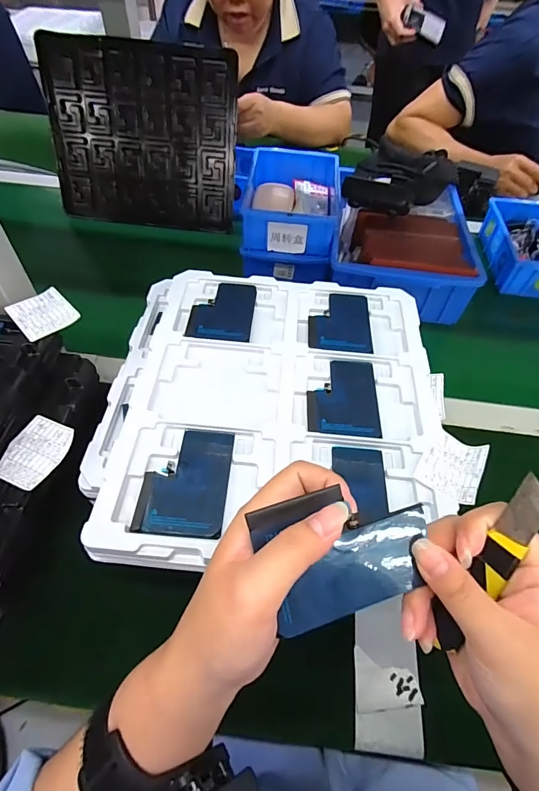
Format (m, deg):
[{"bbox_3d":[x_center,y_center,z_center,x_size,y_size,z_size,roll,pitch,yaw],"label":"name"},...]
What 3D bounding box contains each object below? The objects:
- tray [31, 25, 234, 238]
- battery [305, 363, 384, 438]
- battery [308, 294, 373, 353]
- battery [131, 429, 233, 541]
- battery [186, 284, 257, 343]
[{"bbox_3d":[-0.206,-0.410,0.643,0.298,0.251,0.017,6,35,0],"label":"tray"},{"bbox_3d":[0.071,0.001,0.381,0.068,0.005,0.088,3,53,-1],"label":"battery"},{"bbox_3d":[0.078,-0.083,0.440,0.069,0.005,0.092,4,53,-1],"label":"battery"},{"bbox_3d":[-0.067,0.068,0.324,0.067,0.006,0.091,4,53,0],"label":"battery"},{"bbox_3d":[-0.052,-0.096,0.441,0.068,0.004,0.089,4,53,-1],"label":"battery"}]

